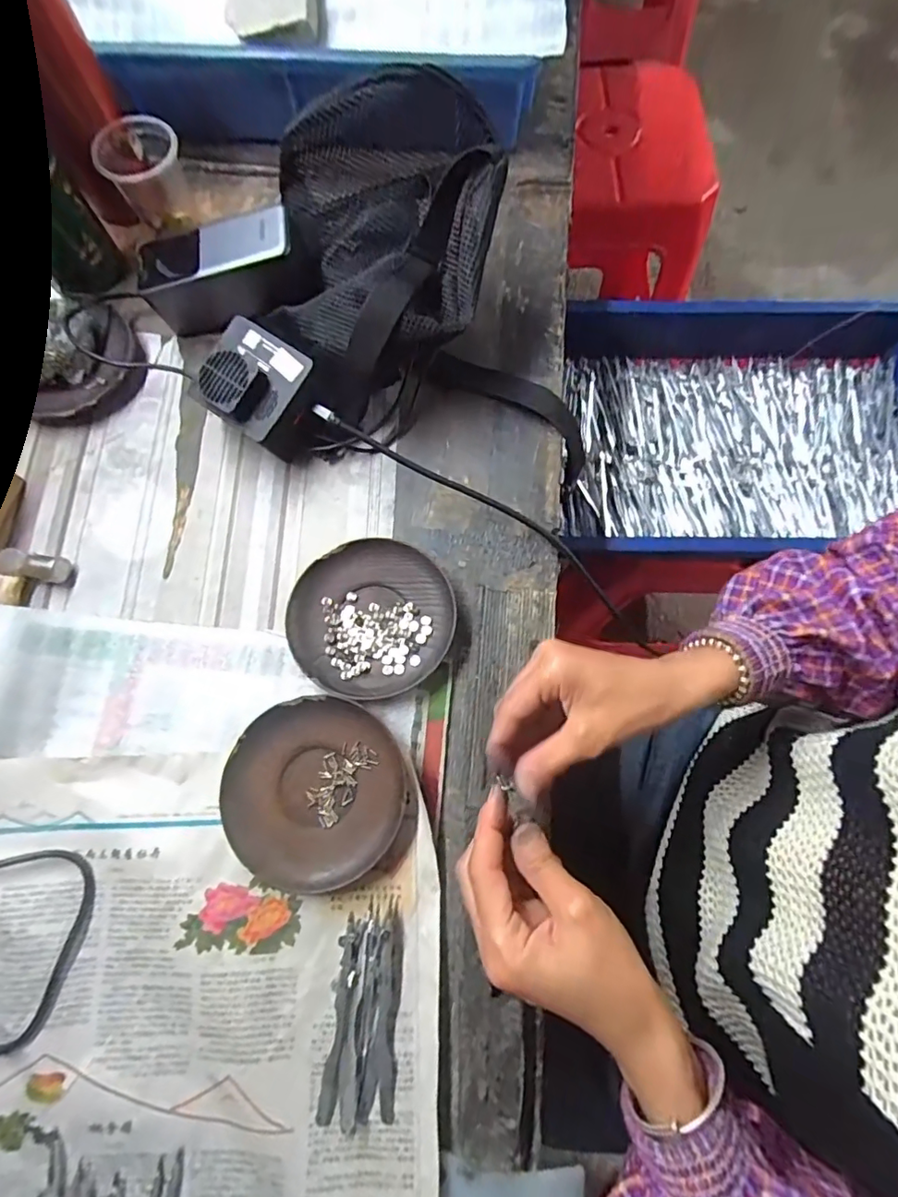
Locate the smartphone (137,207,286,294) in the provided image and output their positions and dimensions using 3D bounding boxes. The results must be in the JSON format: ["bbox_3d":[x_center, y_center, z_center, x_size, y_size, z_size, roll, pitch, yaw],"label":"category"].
[{"bbox_3d":[-0.189,-0.276,0.419,0.133,0.013,0.055,-5,72,13],"label":"smartphone"}]

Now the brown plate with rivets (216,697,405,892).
[{"bbox_3d":[-0.088,0.126,0.347,0.116,0.014,0.113,0,73,1],"label":"brown plate with rivets"}]

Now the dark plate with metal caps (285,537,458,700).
[{"bbox_3d":[-0.055,0.013,0.381,0.110,0.017,0.114,0,73,1],"label":"dark plate with metal caps"}]

